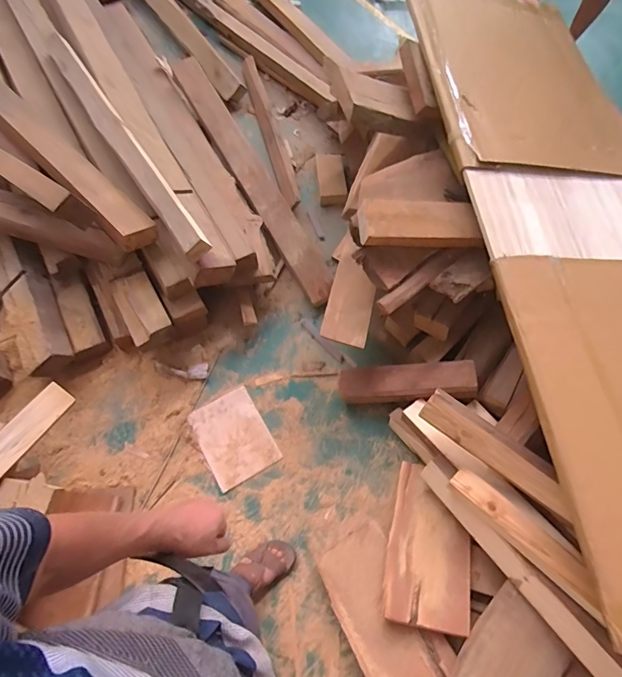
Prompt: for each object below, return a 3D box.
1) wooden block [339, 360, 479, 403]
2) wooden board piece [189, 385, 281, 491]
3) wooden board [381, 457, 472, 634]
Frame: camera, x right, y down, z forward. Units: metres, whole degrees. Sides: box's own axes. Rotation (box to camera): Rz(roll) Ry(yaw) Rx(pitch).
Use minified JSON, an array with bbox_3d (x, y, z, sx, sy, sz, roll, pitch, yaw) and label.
[{"bbox_3d":[0.308,0.139,1.395,0.429,0.046,0.123,-6,66,18],"label":"wooden block"},{"bbox_3d":[-0.258,0.327,1.422,0.213,0.025,0.282,-28,70,-12],"label":"wooden board piece"},{"bbox_3d":[0.348,0.592,1.230,0.229,0.028,0.414,14,55,7],"label":"wooden board"}]

